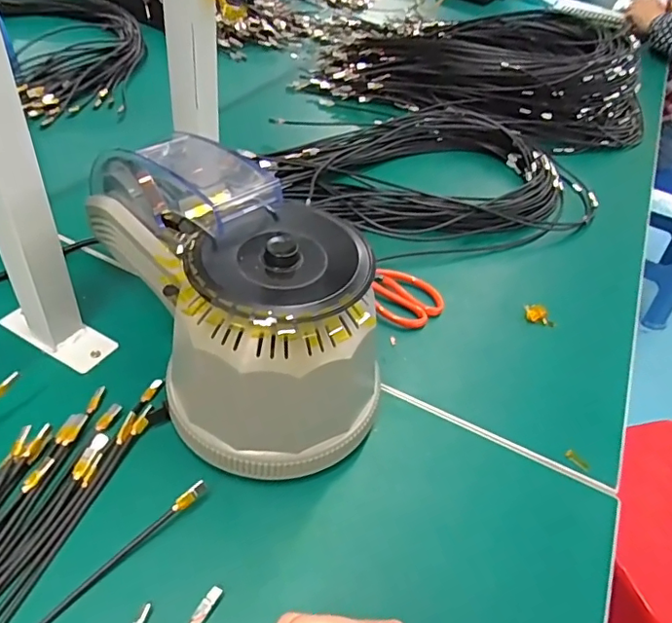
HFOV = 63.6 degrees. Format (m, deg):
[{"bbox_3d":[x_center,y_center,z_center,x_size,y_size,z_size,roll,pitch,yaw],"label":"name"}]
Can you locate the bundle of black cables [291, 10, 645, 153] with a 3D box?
[{"bbox_3d":[0.266,-0.441,0.944,0.544,0.073,0.434,23,46,16],"label":"bundle of black cables"}]

